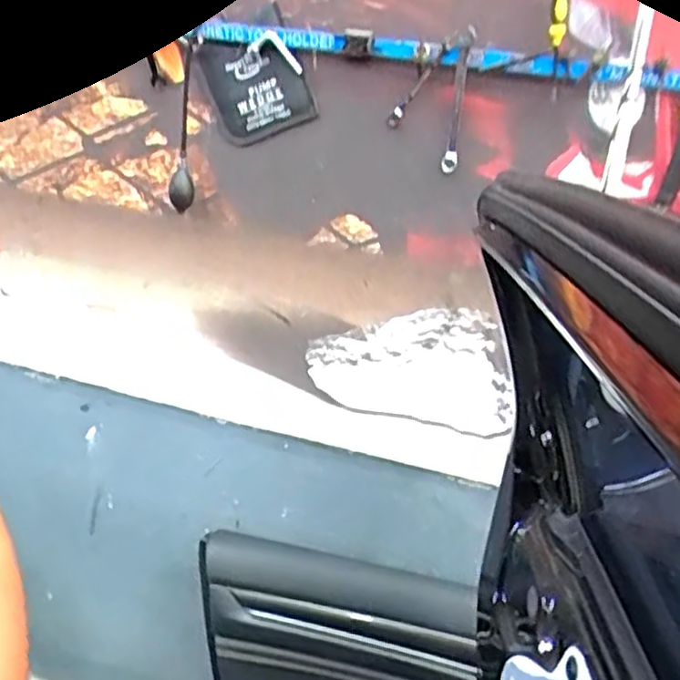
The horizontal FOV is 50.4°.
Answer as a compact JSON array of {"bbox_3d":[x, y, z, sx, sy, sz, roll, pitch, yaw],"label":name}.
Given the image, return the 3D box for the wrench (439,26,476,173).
[{"bbox_3d":[0.157,-0.321,0.976,0.027,0.183,0.021,9,22,6],"label":"wrench"}]

